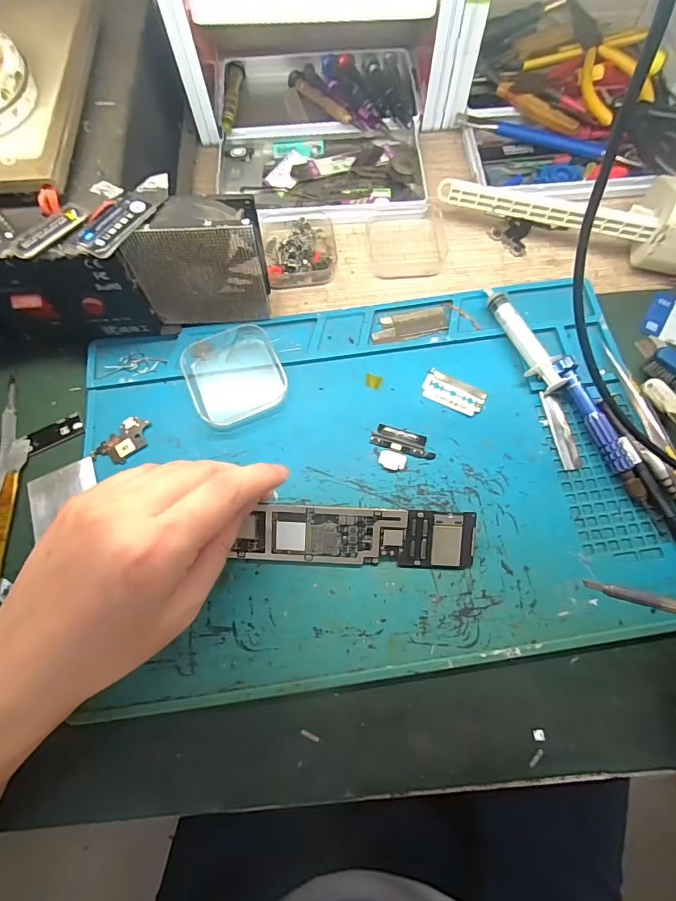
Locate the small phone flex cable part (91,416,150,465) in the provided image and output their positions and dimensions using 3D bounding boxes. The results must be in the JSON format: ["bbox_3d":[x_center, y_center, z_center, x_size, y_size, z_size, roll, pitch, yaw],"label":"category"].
[{"bbox_3d":[-0.143,-0.006,0.280,0.025,0.004,0.038,32,75,11],"label":"small phone flex cable part"}]

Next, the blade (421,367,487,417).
[{"bbox_3d":[0.080,-0.040,0.290,0.043,0.004,0.022,26,74,10],"label":"blade"}]

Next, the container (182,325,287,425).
[{"bbox_3d":[-0.073,-0.055,0.293,0.064,0.011,0.068,-24,72,-7],"label":"container"}]

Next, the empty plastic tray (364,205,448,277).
[{"bbox_3d":[0.056,-0.170,0.339,0.062,0.011,0.063,-3,71,0],"label":"empty plastic tray"}]

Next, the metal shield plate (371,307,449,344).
[{"bbox_3d":[0.052,-0.092,0.310,0.055,0.004,0.022,-14,71,-4],"label":"metal shield plate"}]

